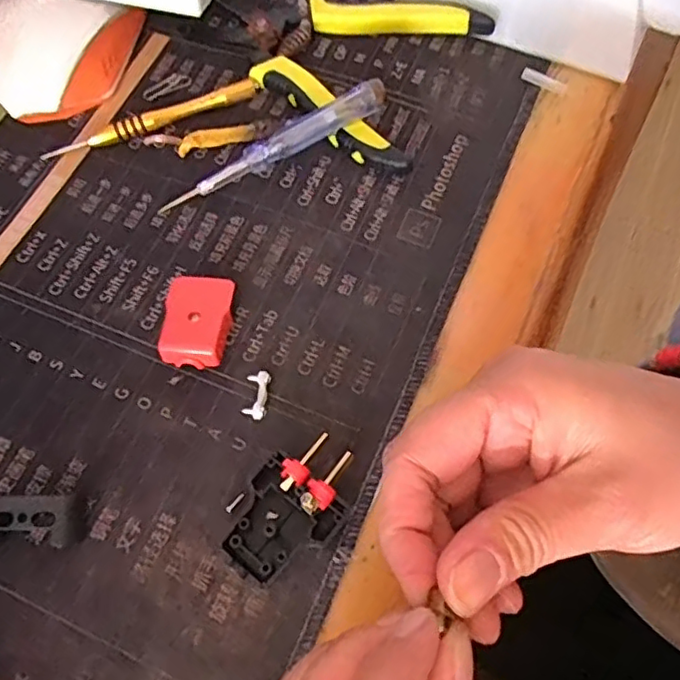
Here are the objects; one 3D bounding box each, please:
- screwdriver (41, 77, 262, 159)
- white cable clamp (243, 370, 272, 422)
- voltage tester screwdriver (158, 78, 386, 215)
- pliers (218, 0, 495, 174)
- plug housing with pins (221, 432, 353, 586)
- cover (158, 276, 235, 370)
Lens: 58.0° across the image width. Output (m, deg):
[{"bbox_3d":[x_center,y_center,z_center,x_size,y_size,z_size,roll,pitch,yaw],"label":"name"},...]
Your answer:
[{"bbox_3d":[-0.099,-0.117,0.322,0.116,0.011,0.015,-21,67,-8],"label":"screwdriver"},{"bbox_3d":[-0.036,0.024,0.264,0.009,0.004,0.021,7,66,4],"label":"white cable clamp"},{"bbox_3d":[-0.033,-0.094,0.302,0.121,0.011,0.012,-28,68,3],"label":"voltage tester screwdriver"},{"bbox_3d":[-0.005,-0.153,0.333,0.136,0.015,0.112,23,69,11],"label":"pliers"},{"bbox_3d":[-0.019,0.066,0.239,0.036,0.016,0.057,35,71,15],"label":"plug housing with pins"},{"bbox_3d":[-0.063,-0.008,0.274,0.029,0.012,0.042,2,66,2],"label":"cover"}]

